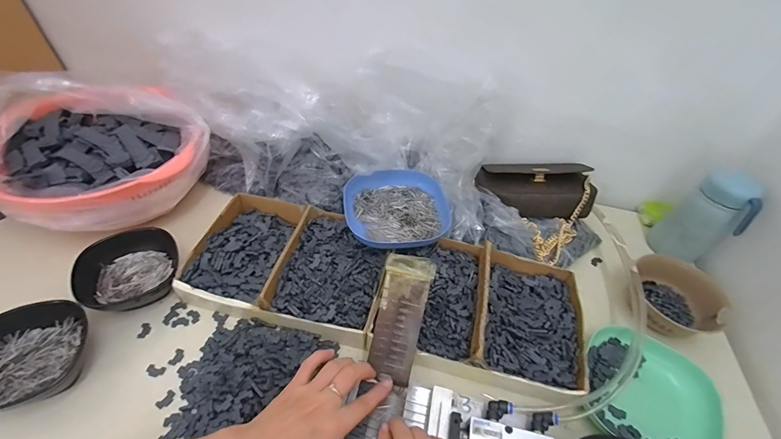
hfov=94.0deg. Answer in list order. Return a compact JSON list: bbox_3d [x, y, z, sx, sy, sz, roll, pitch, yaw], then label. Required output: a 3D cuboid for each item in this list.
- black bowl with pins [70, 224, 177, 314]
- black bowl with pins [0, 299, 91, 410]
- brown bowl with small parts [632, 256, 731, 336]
[{"bbox_3d":[-0.324,0.065,0.454,0.107,0.045,0.106,3,46,-4],"label":"black bowl with pins"},{"bbox_3d":[-0.381,0.145,0.381,0.096,0.048,0.105,3,46,-4],"label":"black bowl with pins"},{"bbox_3d":[0.377,0.105,0.478,0.111,0.061,0.110,3,46,-4],"label":"brown bowl with small parts"}]

